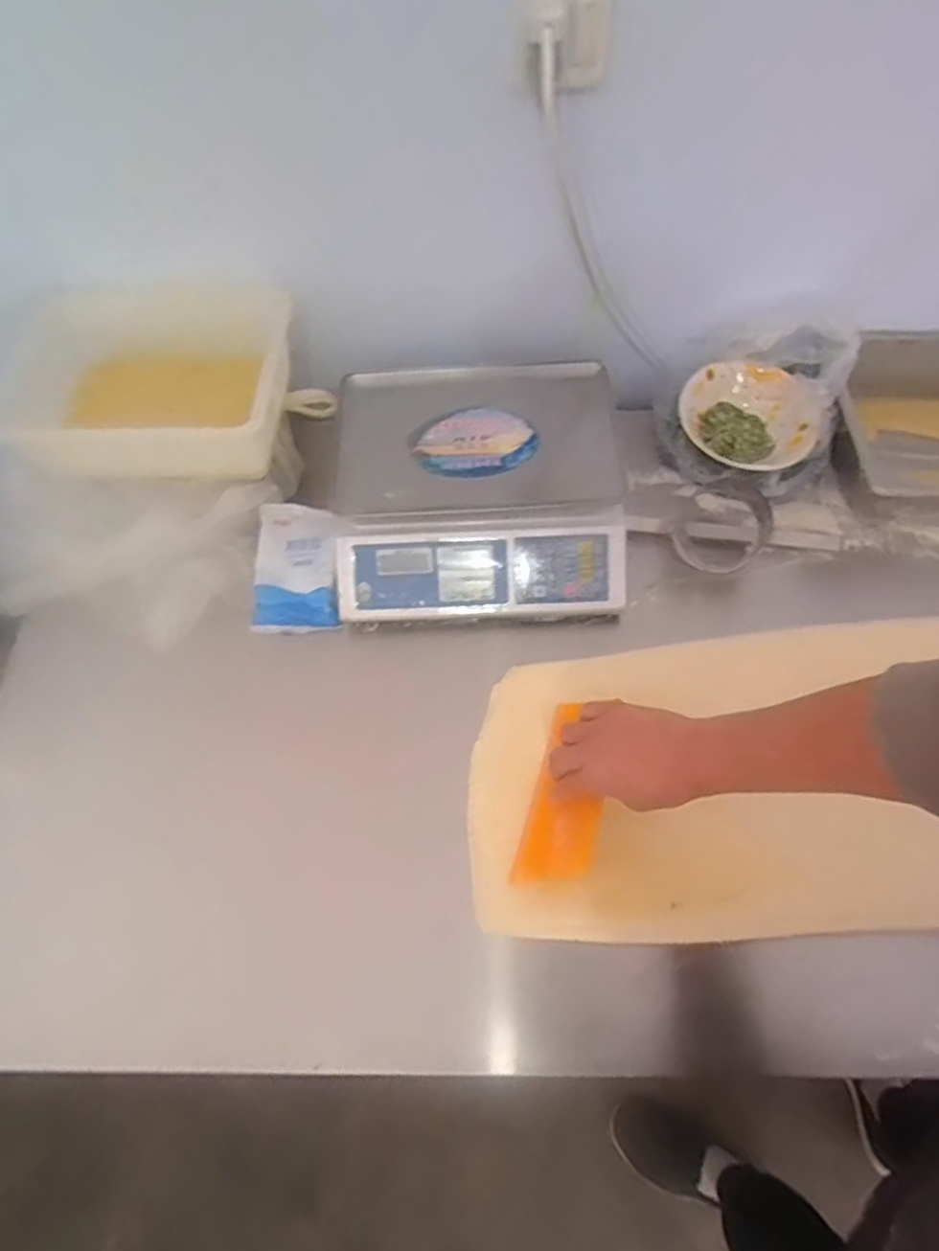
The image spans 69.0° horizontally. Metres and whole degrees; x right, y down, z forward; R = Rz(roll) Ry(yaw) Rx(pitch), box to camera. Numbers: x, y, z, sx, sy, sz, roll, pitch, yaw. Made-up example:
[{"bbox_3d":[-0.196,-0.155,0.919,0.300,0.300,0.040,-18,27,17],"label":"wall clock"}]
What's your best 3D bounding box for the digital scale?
[{"bbox_3d":[0.013,-0.166,0.840,0.338,0.120,0.314,-4,61,1],"label":"digital scale"}]

